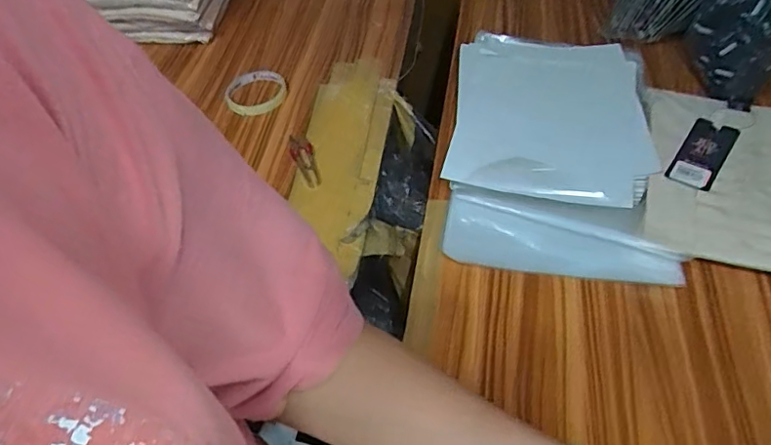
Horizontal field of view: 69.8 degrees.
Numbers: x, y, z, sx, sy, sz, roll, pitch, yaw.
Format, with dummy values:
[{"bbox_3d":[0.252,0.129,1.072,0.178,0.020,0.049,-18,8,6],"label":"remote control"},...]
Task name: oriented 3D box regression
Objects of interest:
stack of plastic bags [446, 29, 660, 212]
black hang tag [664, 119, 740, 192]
[{"bbox_3d":[0.198,-0.140,0.679,0.220,0.027,0.313,7,50,11],"label":"stack of plastic bags"},{"bbox_3d":[0.349,-0.079,0.605,0.045,0.004,0.122,28,57,26],"label":"black hang tag"}]

